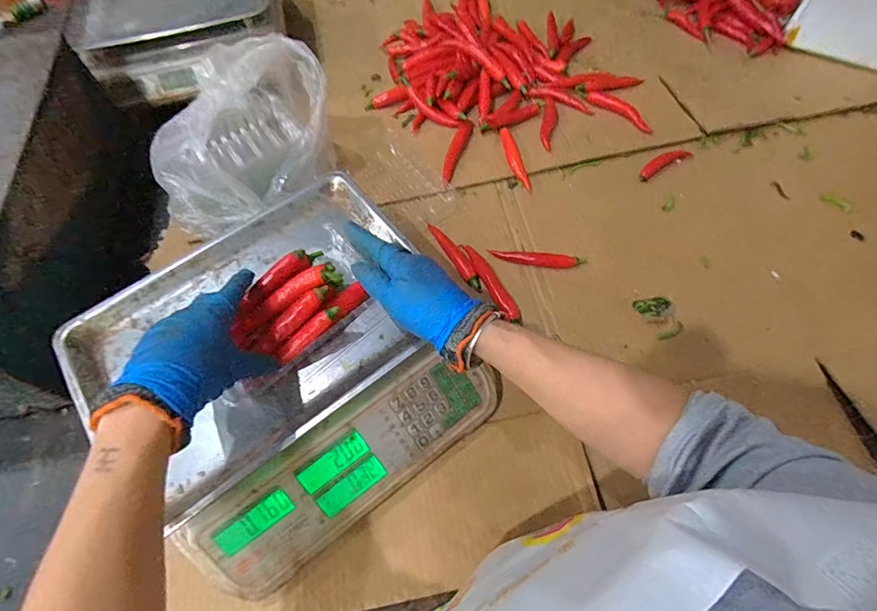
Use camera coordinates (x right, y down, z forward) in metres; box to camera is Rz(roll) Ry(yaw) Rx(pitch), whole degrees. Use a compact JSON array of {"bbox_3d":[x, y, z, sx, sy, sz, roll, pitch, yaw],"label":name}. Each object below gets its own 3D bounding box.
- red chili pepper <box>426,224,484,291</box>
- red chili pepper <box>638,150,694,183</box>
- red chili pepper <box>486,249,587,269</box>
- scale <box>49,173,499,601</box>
[{"bbox_3d":[0.022,-0.069,0.592,0.020,0.013,0.125,-27,66,-10],"label":"red chili pepper"},{"bbox_3d":[0.334,-0.212,0.645,0.088,0.021,0.020,-27,66,-10],"label":"red chili pepper"},{"bbox_3d":[0.131,-0.060,0.586,0.123,0.015,0.018,5,64,6],"label":"red chili pepper"},{"bbox_3d":[-0.153,0.069,0.470,0.329,0.119,0.318,-34,67,-13],"label":"scale"}]

